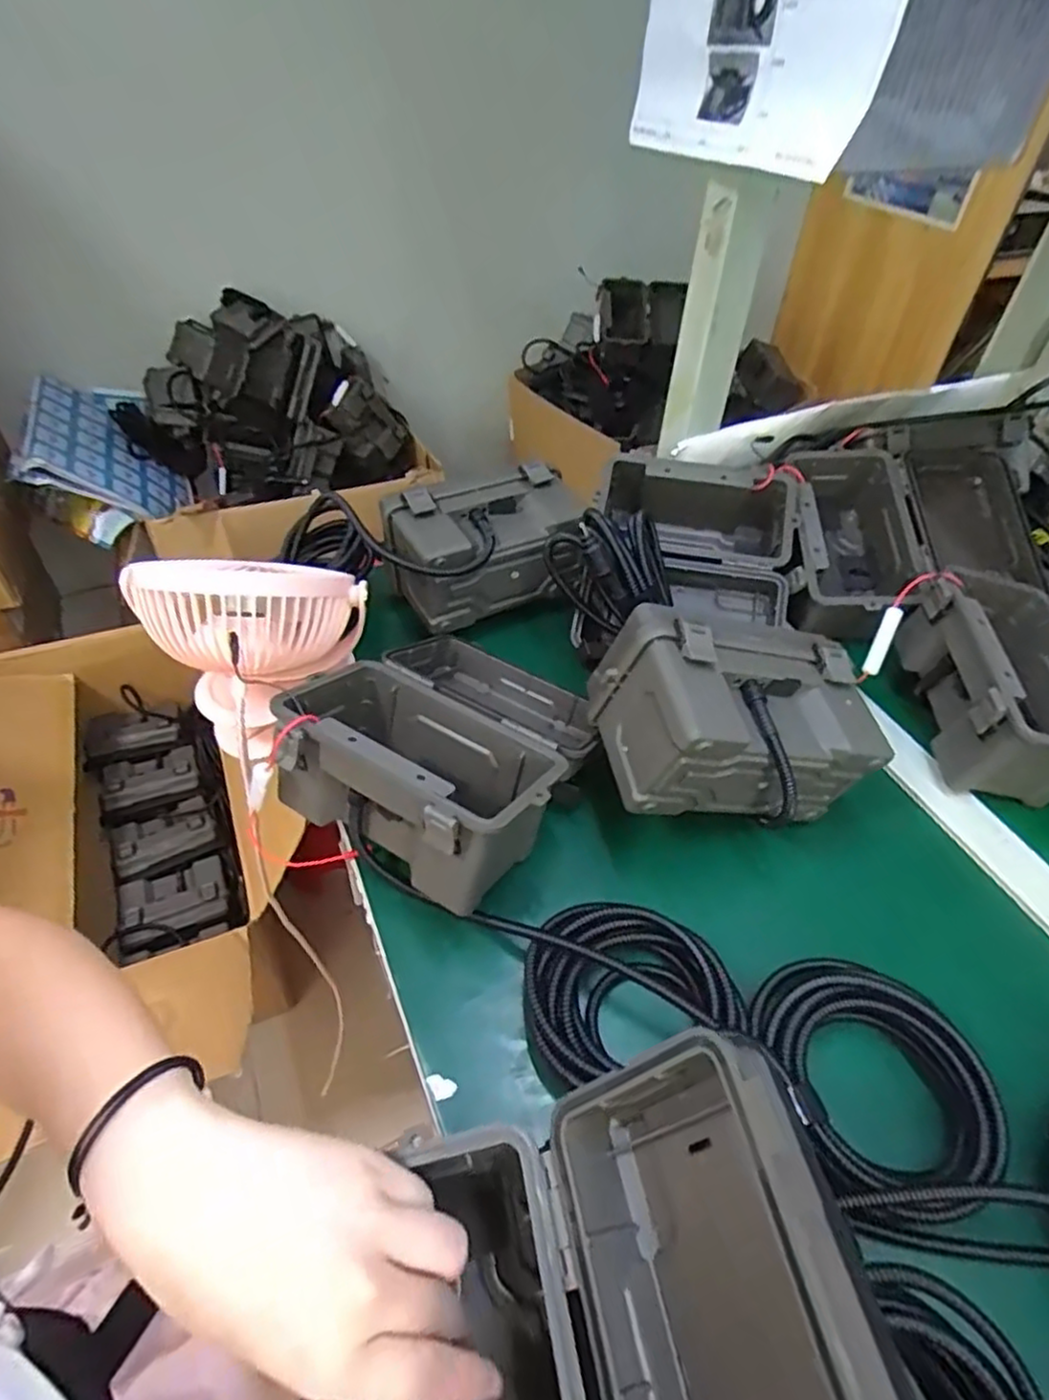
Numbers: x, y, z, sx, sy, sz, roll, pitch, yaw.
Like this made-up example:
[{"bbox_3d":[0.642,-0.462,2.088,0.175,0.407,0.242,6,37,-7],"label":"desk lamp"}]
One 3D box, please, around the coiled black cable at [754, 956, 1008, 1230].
[{"bbox_3d":[0.181,0.194,0.359,0.096,0.029,0.122,-8,47,-11],"label":"coiled black cable"}]

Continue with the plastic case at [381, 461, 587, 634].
[{"bbox_3d":[-0.032,-0.136,0.614,0.169,0.087,0.103,-13,48,-14],"label":"plastic case"}]

